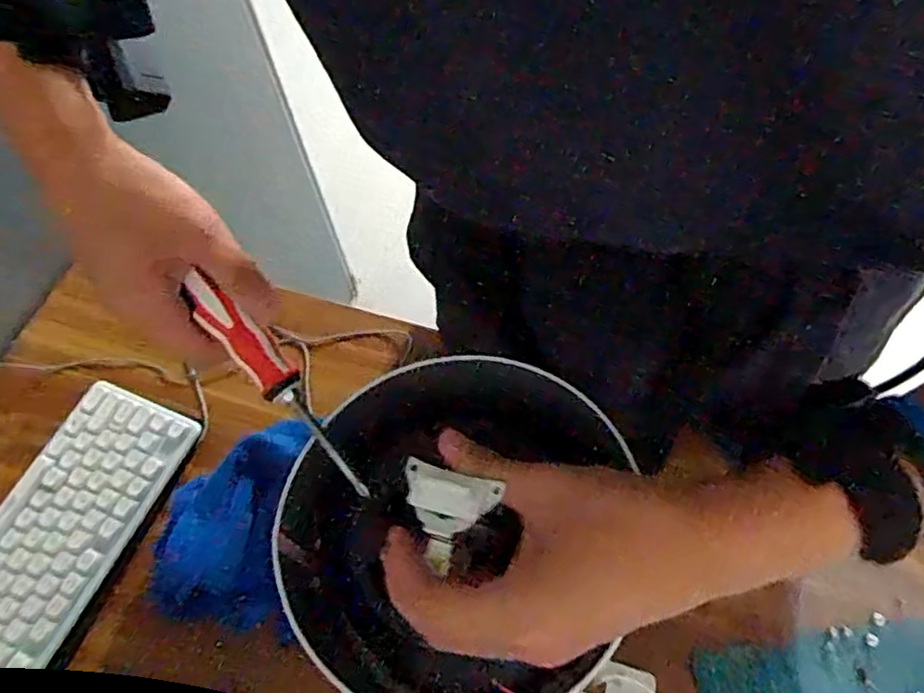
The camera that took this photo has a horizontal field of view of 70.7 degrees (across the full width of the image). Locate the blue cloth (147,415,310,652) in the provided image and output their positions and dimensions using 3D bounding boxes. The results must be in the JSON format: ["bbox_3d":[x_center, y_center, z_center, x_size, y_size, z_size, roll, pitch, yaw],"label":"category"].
[{"bbox_3d":[-0.182,0.143,0.522,0.100,0.066,0.151,-1,62,4],"label":"blue cloth"}]

